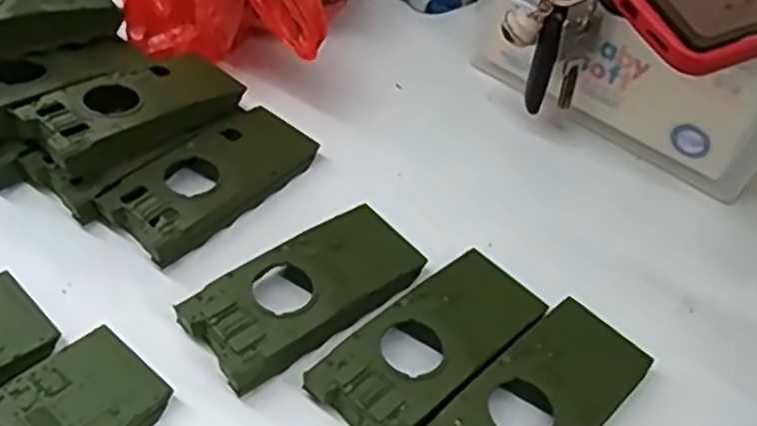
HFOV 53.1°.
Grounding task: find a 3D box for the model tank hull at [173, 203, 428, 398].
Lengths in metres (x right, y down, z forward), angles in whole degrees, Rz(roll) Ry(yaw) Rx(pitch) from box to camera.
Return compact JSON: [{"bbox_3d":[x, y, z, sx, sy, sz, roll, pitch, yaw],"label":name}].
[{"bbox_3d":[-0.030,0.035,0.334,0.104,0.019,0.049,-32,58,-28],"label":"model tank hull"}]

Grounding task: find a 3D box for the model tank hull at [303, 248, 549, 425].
[{"bbox_3d":[0.023,0.056,0.319,0.047,0.020,0.105,38,56,25],"label":"model tank hull"}]

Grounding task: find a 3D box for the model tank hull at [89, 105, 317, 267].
[{"bbox_3d":[-0.081,-0.017,0.376,0.047,0.020,0.102,35,55,24],"label":"model tank hull"}]

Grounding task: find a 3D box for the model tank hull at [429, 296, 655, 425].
[{"bbox_3d":[0.065,0.077,0.305,0.105,0.019,0.045,-35,60,-30],"label":"model tank hull"}]

